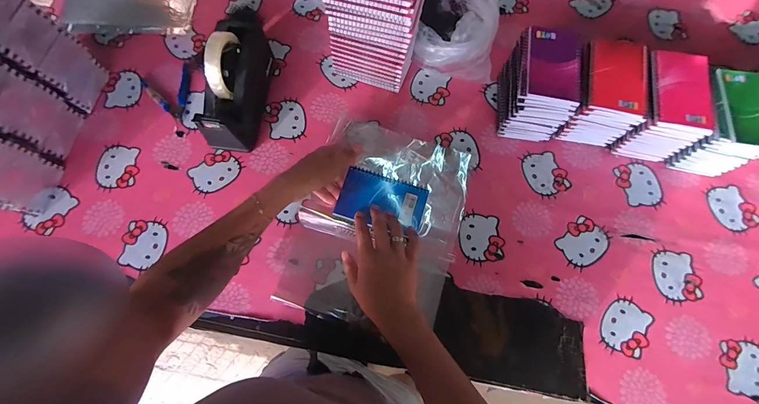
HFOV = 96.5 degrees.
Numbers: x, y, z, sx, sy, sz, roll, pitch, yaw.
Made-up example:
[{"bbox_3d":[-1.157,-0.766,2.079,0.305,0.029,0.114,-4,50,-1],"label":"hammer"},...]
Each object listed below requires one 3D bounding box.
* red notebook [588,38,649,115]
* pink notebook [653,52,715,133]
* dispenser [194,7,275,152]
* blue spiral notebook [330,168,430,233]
[{"bbox_3d":[0.374,-0.201,0.531,0.089,0.010,0.128,13,75,3],"label":"red notebook"},{"bbox_3d":[0.469,-0.176,0.522,0.093,0.015,0.124,12,73,3],"label":"pink notebook"},{"bbox_3d":[-0.244,-0.214,0.578,0.078,0.126,0.226,11,73,3],"label":"dispenser"},{"bbox_3d":[0.005,-0.002,0.522,0.129,0.008,0.082,16,73,4],"label":"blue spiral notebook"}]

